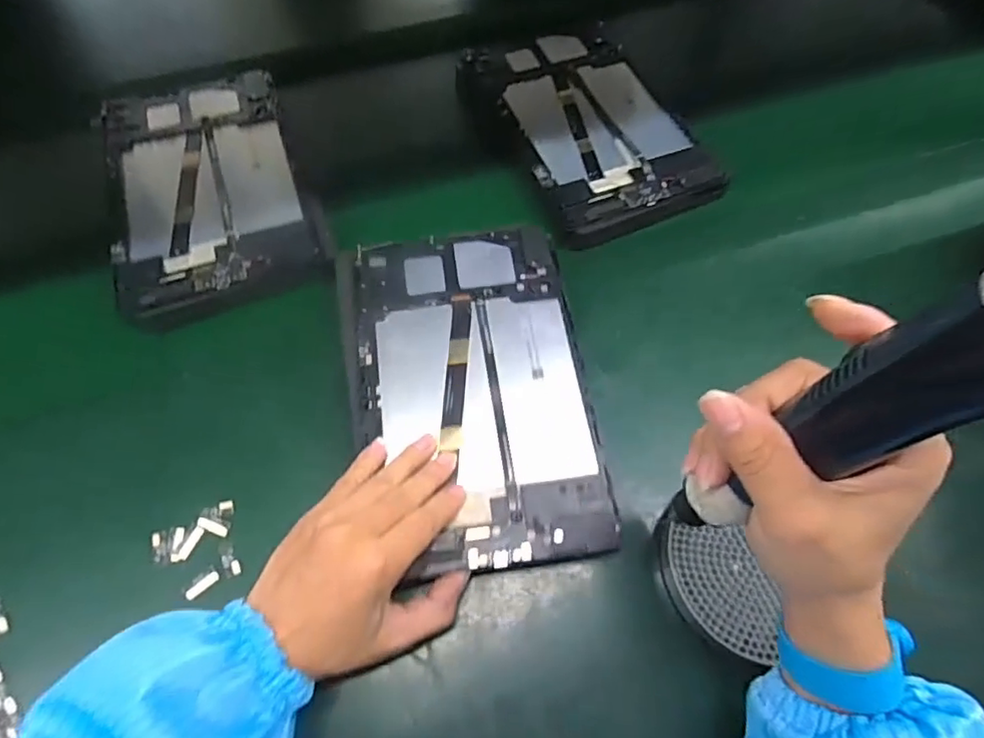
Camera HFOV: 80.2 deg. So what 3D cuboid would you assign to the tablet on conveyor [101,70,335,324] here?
[{"bbox_3d":[-0.240,-0.157,0.491,0.151,0.017,0.240,-19,62,-11],"label":"tablet on conveyor"}]

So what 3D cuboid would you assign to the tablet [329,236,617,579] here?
[{"bbox_3d":[-0.016,0.008,0.391,0.156,0.016,0.237,-7,60,-5],"label":"tablet"}]

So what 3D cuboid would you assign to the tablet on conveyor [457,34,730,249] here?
[{"bbox_3d":[0.082,-0.227,0.535,0.155,0.016,0.252,-21,64,-10],"label":"tablet on conveyor"}]

